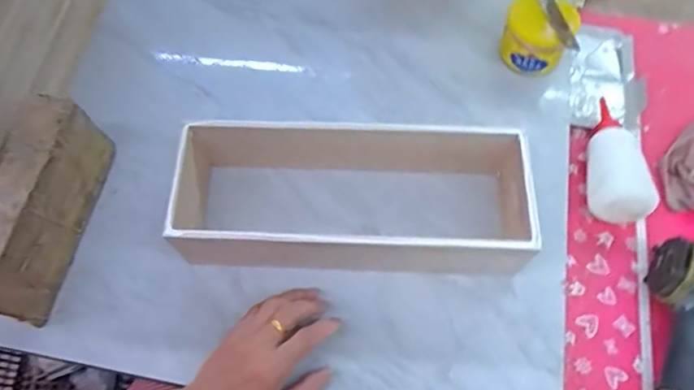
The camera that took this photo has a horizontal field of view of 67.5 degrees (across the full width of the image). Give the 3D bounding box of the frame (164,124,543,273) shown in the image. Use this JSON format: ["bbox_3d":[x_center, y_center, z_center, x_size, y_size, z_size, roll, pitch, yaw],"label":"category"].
[{"bbox_3d":[-0.003,0.004,0.525,0.351,0.088,0.124,2,65,1],"label":"frame"}]

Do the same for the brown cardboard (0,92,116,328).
[{"bbox_3d":[-0.306,0.017,0.513,0.049,0.095,0.209,10,65,4],"label":"brown cardboard"}]

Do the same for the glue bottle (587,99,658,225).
[{"bbox_3d":[0.300,-0.047,0.578,0.058,0.049,0.152,9,65,4],"label":"glue bottle"}]

